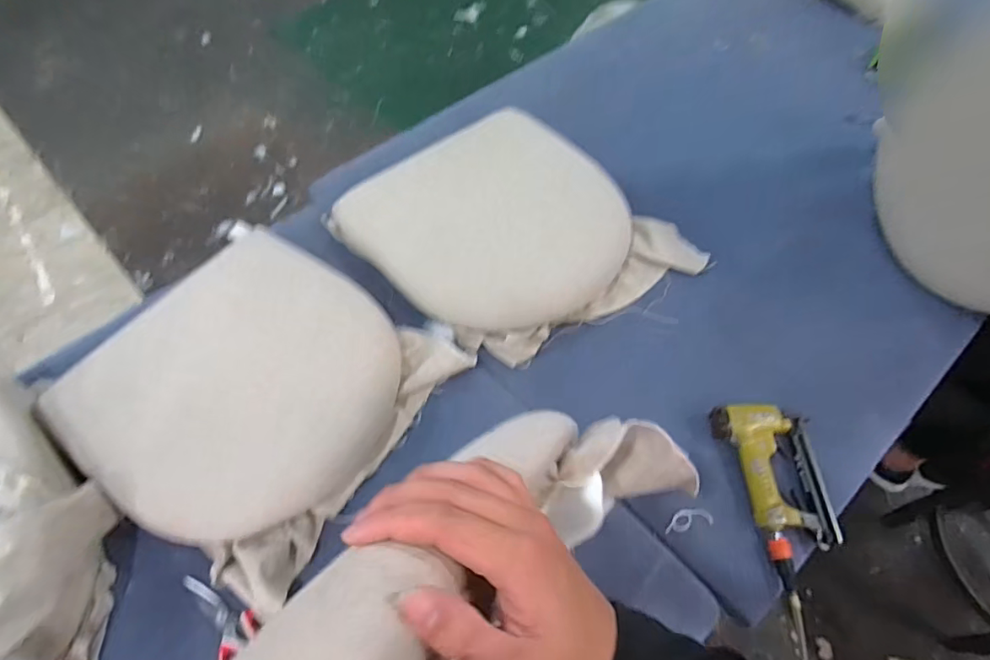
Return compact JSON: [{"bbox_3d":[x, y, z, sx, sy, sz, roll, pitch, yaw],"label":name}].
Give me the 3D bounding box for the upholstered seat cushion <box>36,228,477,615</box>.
[{"bbox_3d":[-0.367,0.081,0.809,0.490,0.085,0.454,26,62,16],"label":"upholstered seat cushion"}]

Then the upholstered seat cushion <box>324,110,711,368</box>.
[{"bbox_3d":[0.038,-0.185,0.970,0.542,0.131,0.448,38,67,22],"label":"upholstered seat cushion"}]

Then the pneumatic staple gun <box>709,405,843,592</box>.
[{"bbox_3d":[0.406,0.214,0.732,0.126,0.036,0.243,-9,59,-4],"label":"pneumatic staple gun"}]

